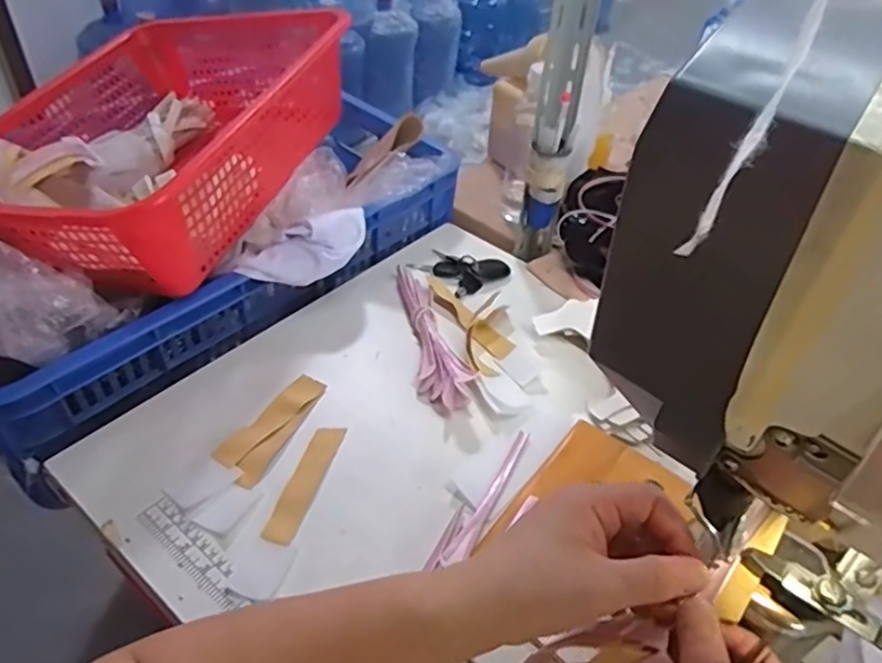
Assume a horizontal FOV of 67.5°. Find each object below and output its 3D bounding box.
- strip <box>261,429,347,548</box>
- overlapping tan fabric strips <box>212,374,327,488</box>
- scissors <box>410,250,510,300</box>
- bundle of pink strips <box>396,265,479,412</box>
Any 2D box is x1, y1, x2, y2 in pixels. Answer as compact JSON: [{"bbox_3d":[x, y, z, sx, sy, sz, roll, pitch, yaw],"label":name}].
[{"bbox_3d":[-0.113,0.126,0.554,0.026,0.004,0.118,18,43,4],"label":"strip"},{"bbox_3d":[-0.147,0.087,0.592,0.046,0.014,0.123,24,47,19],"label":"overlapping tan fabric strips"},{"bbox_3d":[0.025,-0.079,0.783,0.093,0.020,0.082,36,52,28],"label":"scissors"},{"bbox_3d":[-0.014,-0.005,0.681,0.048,0.037,0.202,-8,45,-13],"label":"bundle of pink strips"}]

